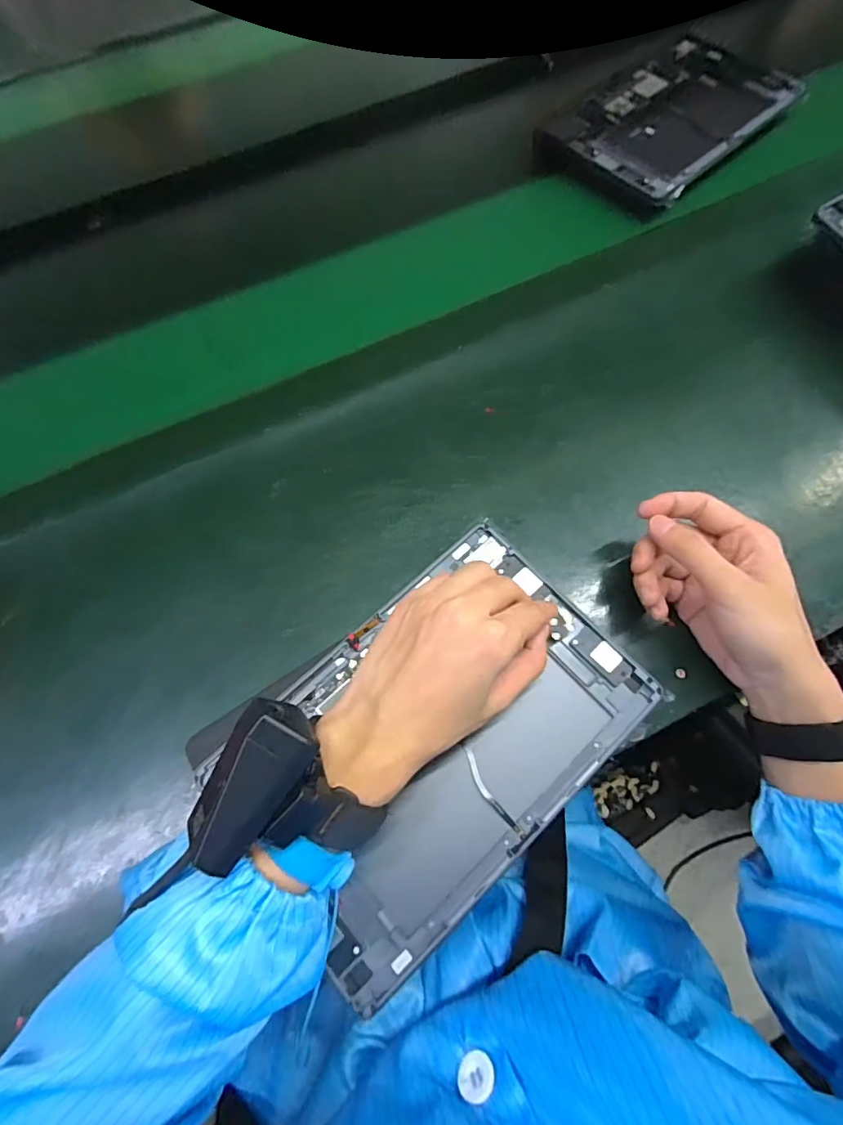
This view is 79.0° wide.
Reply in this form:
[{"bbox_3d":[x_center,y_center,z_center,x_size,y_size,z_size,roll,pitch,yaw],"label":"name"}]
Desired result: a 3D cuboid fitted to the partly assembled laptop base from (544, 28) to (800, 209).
[{"bbox_3d":[0.272,-0.483,0.546,0.276,0.013,0.167,-40,74,-13],"label":"partly assembled laptop base"}]

